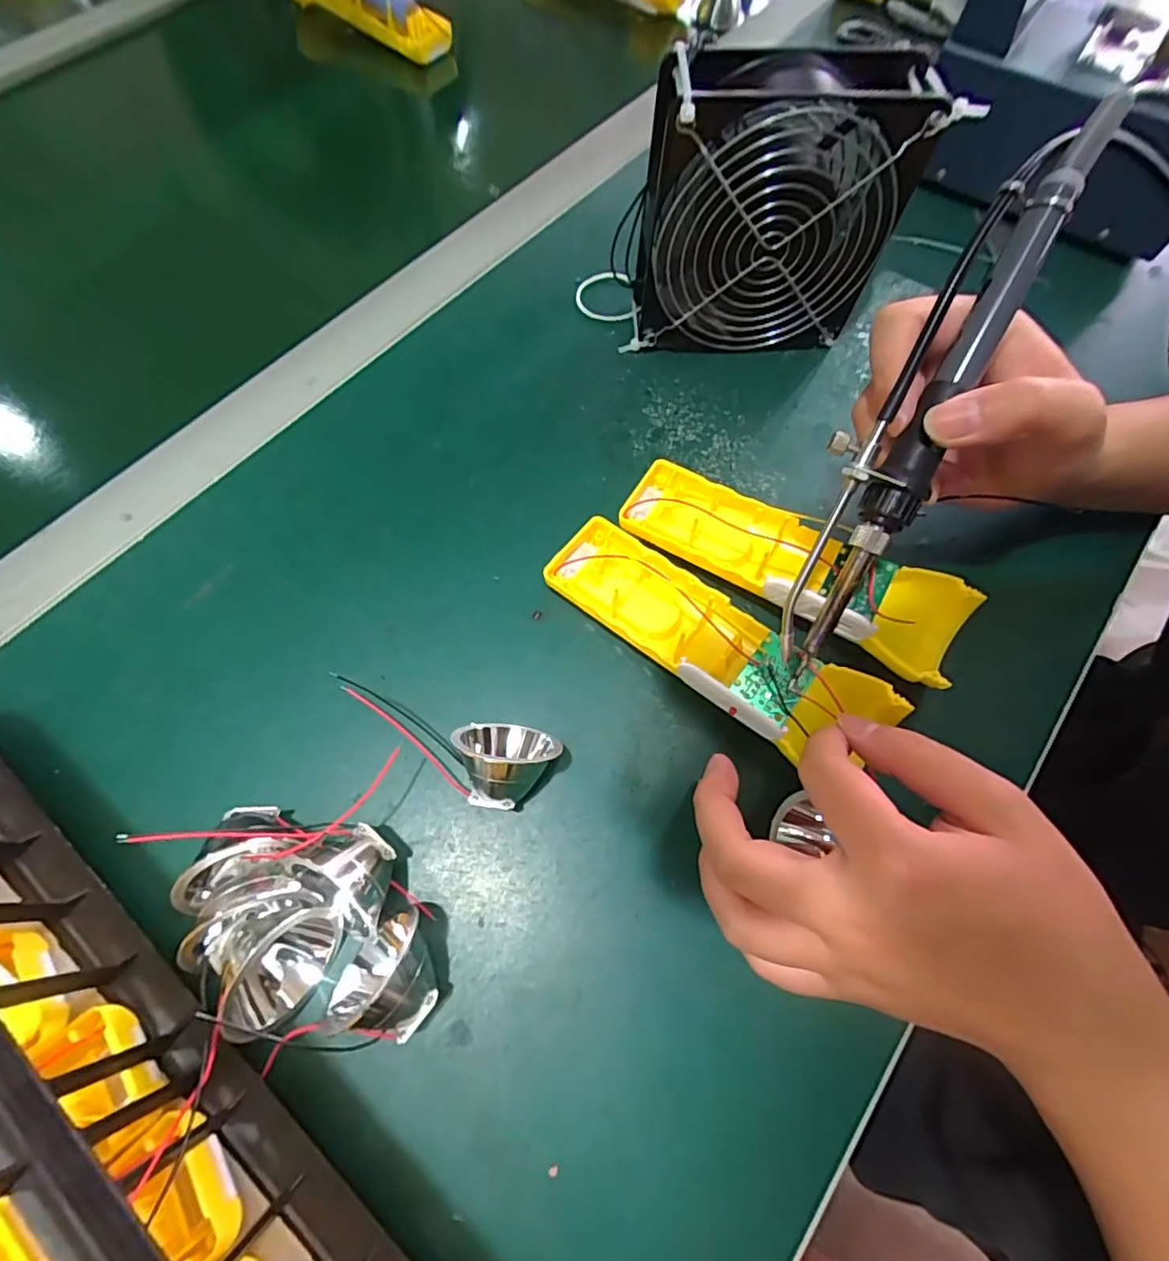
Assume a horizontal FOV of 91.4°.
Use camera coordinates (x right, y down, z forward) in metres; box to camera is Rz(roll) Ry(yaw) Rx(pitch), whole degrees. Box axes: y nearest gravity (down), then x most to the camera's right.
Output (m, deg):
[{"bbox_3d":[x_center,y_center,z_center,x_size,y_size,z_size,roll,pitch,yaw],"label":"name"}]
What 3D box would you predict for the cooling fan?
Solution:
[{"bbox_3d":[0.083,-0.208,0.291,0.146,0.124,0.052,4,68,0],"label":"cooling fan"}]

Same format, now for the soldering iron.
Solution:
[{"bbox_3d":[0.119,-0.080,0.208,0.033,0.019,0.209,26,103,9],"label":"soldering iron"}]

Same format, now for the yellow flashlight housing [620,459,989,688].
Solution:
[{"bbox_3d":[0.094,-0.031,0.273,0.164,0.031,0.054,28,70,10],"label":"yellow flashlight housing"}]

